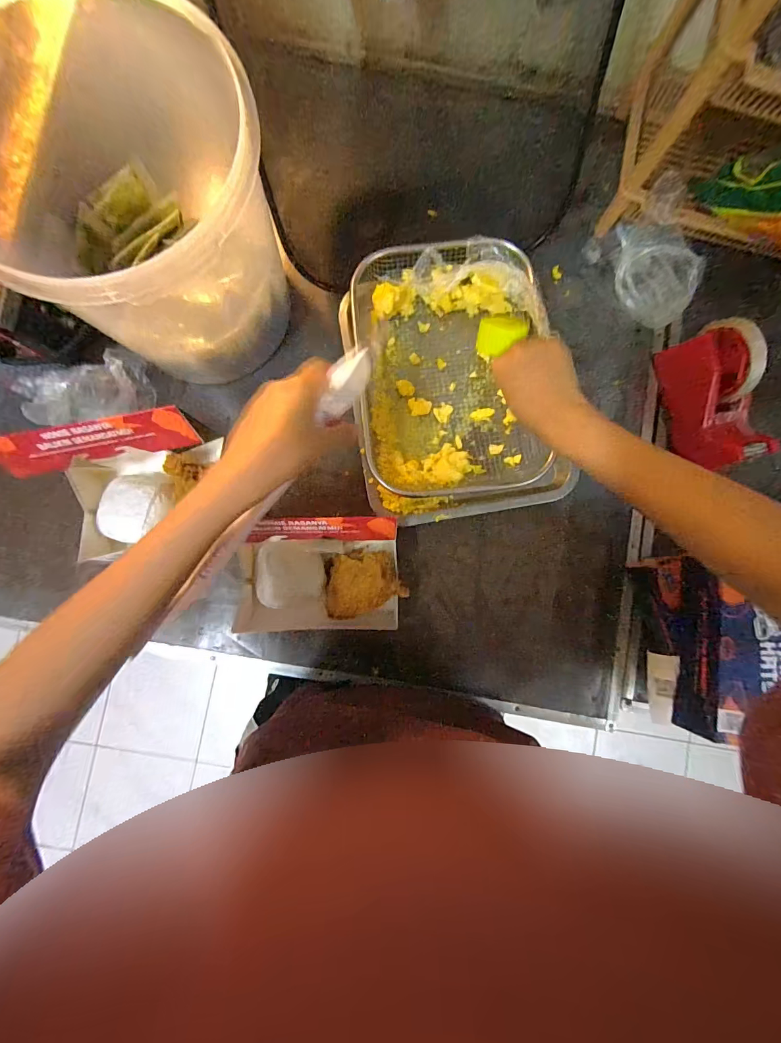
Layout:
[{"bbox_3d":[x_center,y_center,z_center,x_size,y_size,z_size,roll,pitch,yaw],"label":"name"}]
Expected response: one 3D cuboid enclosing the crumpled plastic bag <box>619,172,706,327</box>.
[{"bbox_3d":[0.332,-0.311,0.509,0.088,0.048,0.114,2,86,-2],"label":"crumpled plastic bag"}]

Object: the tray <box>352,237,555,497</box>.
[{"bbox_3d":[0.072,-0.177,0.490,0.216,0.057,0.292,-5,87,-1],"label":"tray"}]

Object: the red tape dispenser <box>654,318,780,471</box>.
[{"bbox_3d":[0.379,-0.142,0.475,0.057,0.097,0.160,-13,87,-3],"label":"red tape dispenser"}]

